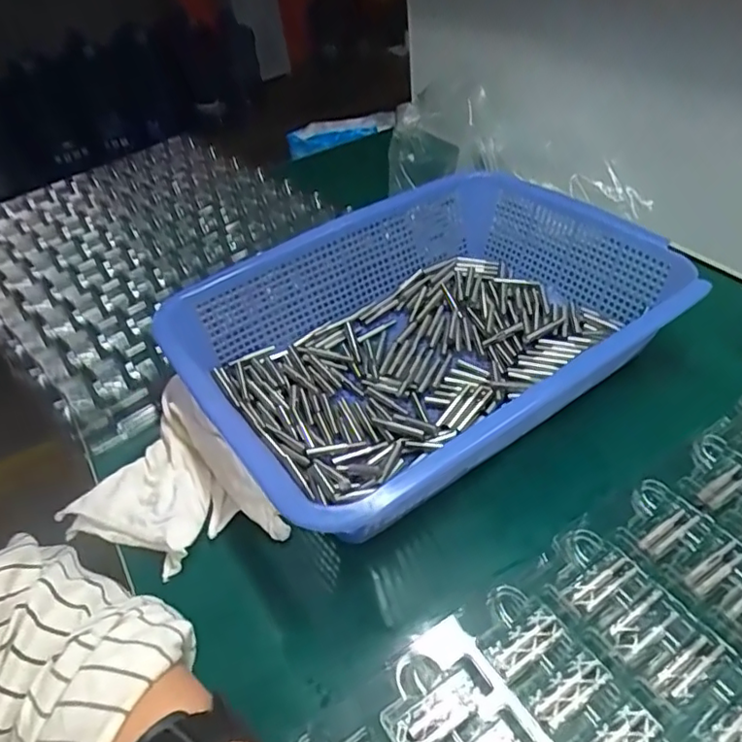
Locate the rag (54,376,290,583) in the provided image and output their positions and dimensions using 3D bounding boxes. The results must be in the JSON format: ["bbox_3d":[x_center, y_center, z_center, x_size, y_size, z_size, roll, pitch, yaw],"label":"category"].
[{"bbox_3d":[-0.146,0.084,0.397,0.113,0.039,0.139,-33,49,-25],"label":"rag"}]

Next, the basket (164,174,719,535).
[{"bbox_3d":[0.048,-0.037,0.469,0.359,0.078,0.266,-29,47,-22],"label":"basket"}]

